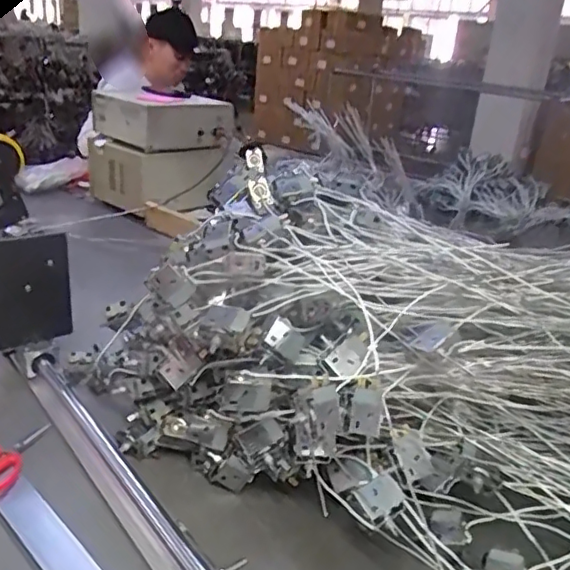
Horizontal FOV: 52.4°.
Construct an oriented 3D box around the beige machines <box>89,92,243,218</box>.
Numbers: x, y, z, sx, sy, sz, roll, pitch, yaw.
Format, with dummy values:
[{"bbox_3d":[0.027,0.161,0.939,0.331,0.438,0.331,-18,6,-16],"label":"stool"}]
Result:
[{"bbox_3d":[-0.334,-0.356,1.574,0.308,0.298,0.279,24,29,38],"label":"beige machines"}]

